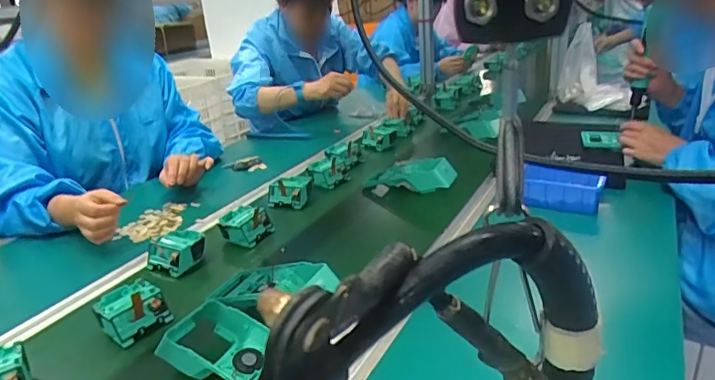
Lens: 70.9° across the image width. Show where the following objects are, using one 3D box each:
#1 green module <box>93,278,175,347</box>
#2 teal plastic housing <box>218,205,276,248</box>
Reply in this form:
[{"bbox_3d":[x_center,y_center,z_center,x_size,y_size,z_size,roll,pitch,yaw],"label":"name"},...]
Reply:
[{"bbox_3d":[-0.303,0.160,0.669,0.080,0.052,0.081,17,33,38],"label":"green module"},{"bbox_3d":[-0.197,0.062,0.887,0.080,0.051,0.073,6,27,21],"label":"teal plastic housing"}]

